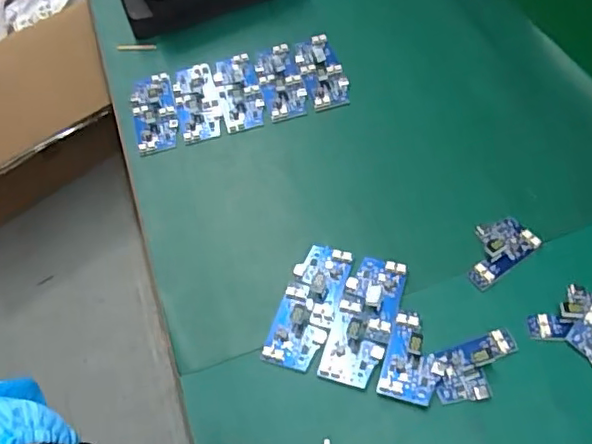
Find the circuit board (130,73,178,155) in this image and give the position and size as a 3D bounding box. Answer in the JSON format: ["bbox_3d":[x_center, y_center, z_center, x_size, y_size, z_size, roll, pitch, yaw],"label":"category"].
[{"bbox_3d":[-0.125,-0.097,0.514,0.037,0.009,0.091,-13,55,-4],"label":"circuit board"}]

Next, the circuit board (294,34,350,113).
[{"bbox_3d":[0.024,-0.134,0.524,0.035,0.006,0.090,-15,56,-5],"label":"circuit board"}]

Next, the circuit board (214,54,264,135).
[{"bbox_3d":[-0.051,-0.117,0.520,0.036,0.004,0.092,-13,55,-4],"label":"circuit board"}]

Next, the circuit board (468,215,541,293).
[{"bbox_3d":[0.139,0.019,0.409,0.059,0.004,0.036,-34,59,-17],"label":"circuit board"}]

